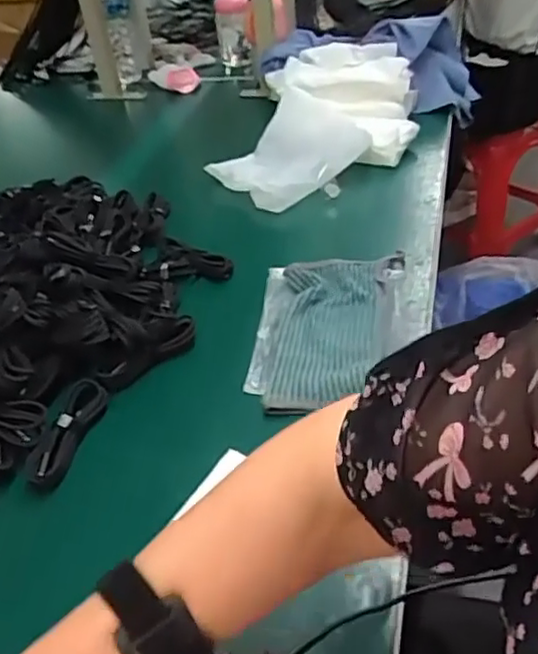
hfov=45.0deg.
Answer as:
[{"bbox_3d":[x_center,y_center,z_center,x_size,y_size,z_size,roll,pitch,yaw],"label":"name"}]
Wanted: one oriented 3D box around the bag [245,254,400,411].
[{"bbox_3d":[0.057,-0.004,0.651,0.135,0.029,0.232,1,39,12],"label":"bag"}]

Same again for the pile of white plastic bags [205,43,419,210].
[{"bbox_3d":[0.072,-0.311,0.961,0.269,0.121,0.361,7,40,19],"label":"pile of white plastic bags"}]

